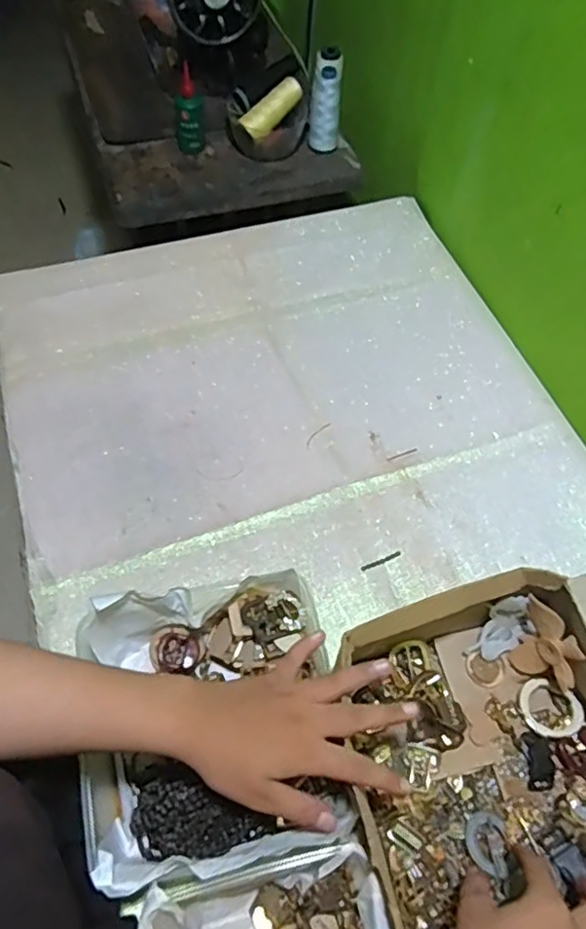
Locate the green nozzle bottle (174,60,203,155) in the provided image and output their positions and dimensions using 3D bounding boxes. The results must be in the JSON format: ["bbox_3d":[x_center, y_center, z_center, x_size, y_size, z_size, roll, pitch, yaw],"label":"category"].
[{"bbox_3d":[-0.156,-0.522,0.914,0.045,0.119,0.037,-4,59,-4],"label":"green nozzle bottle"}]

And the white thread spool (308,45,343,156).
[{"bbox_3d":[0.049,-0.548,0.931,0.048,0.130,0.055,4,59,1],"label":"white thread spool"}]

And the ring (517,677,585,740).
[{"bbox_3d":[0.218,0.207,0.518,0.049,0.010,0.049,-9,55,13],"label":"ring"}]

